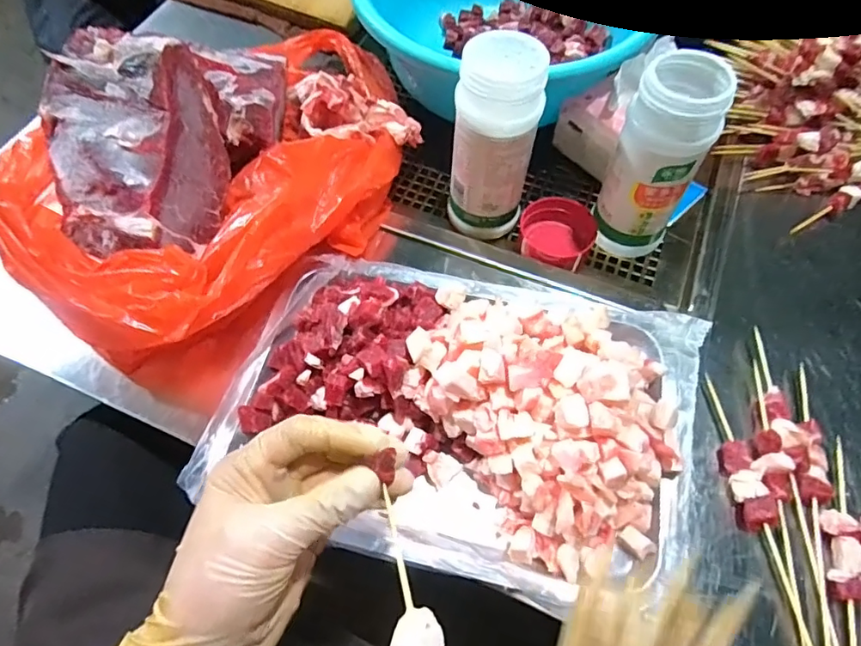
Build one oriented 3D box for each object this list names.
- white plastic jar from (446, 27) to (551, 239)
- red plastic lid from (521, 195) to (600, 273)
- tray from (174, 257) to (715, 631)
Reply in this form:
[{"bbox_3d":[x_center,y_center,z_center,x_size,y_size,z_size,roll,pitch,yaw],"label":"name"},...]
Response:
[{"bbox_3d":[0.051,-0.141,0.413,0.061,0.147,0.070,13,65,7],"label":"white plastic jar"},{"bbox_3d":[0.115,-0.080,0.458,0.067,0.024,0.074,6,64,3],"label":"red plastic lid"},{"bbox_3d":[0.020,0.049,0.345,0.310,0.059,0.207,14,65,7],"label":"tray"}]

